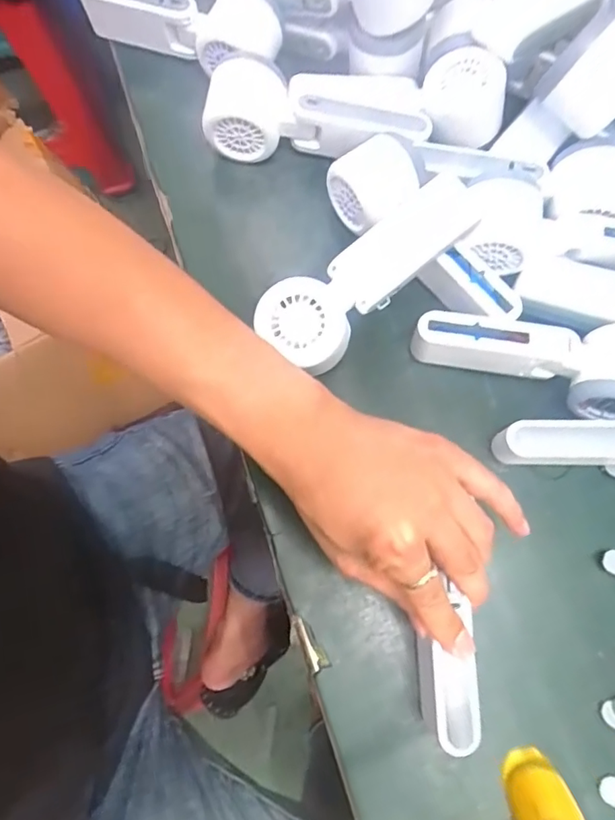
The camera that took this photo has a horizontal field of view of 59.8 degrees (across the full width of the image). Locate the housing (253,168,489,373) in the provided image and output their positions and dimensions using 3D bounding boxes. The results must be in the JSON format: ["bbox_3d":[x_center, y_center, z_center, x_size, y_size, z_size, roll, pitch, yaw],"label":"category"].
[{"bbox_3d":[0.043,-0.091,0.348,0.163,0.032,0.051,-38,79,-10],"label":"housing"}]

